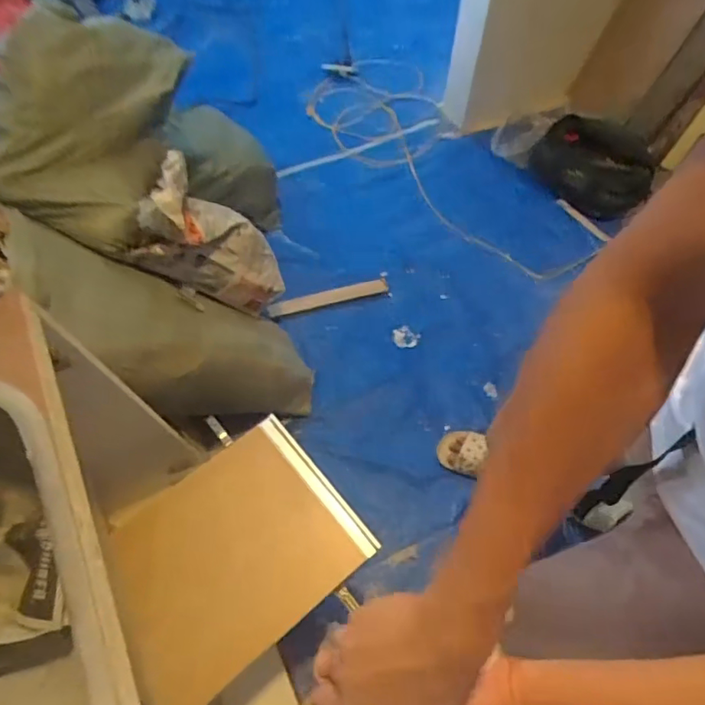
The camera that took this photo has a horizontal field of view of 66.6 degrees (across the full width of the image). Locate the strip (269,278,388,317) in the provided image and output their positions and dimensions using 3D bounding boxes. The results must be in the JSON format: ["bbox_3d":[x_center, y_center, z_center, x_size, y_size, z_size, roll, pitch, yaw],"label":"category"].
[{"bbox_3d":[-0.071,-0.166,1.579,0.356,0.015,0.046,-15,65,-7],"label":"strip"}]

